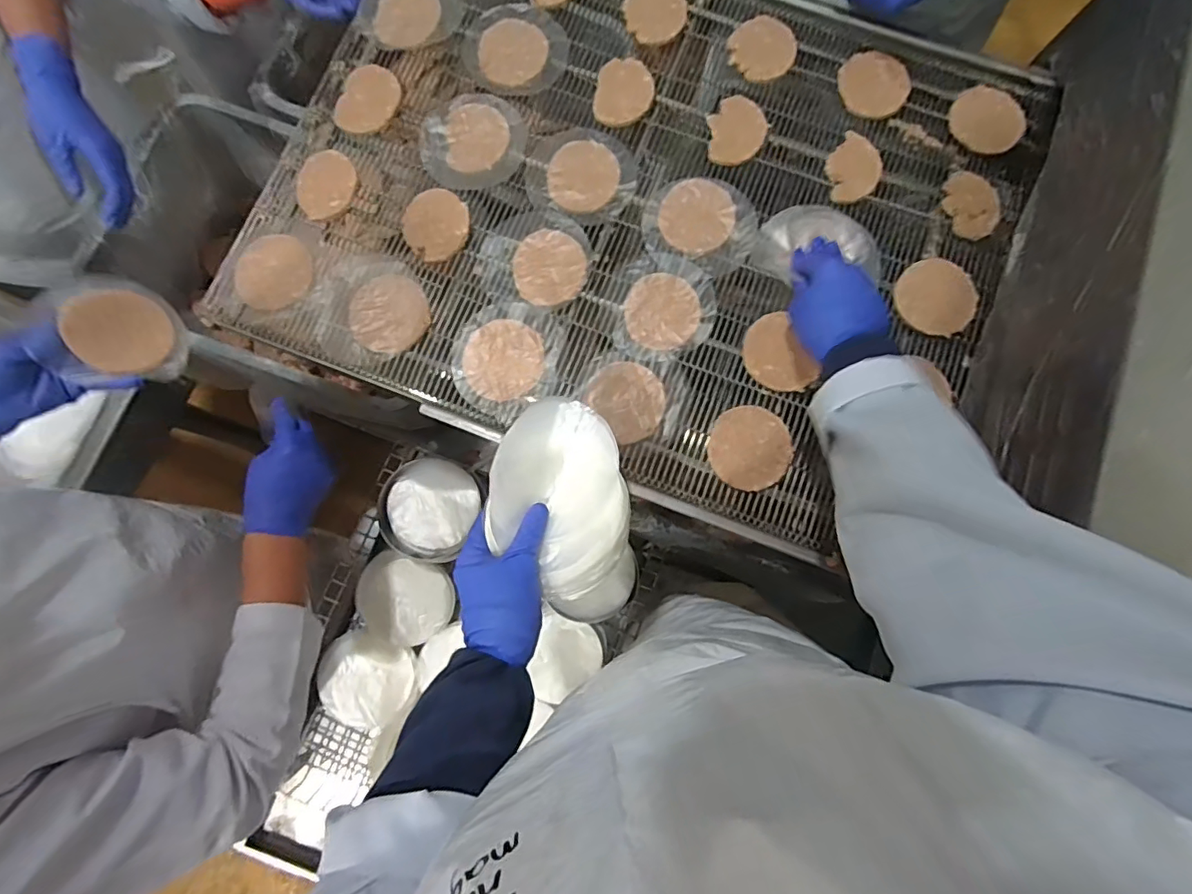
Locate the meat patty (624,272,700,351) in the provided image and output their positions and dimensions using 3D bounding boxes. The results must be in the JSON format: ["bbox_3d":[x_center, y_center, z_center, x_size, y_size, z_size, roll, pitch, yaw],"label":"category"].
[{"bbox_3d":[0.071,-0.146,0.581,0.078,0.007,0.084,0,80,0],"label":"meat patty"}]

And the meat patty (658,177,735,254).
[{"bbox_3d":[0.112,-0.256,0.599,0.081,0.009,0.081,0,80,0],"label":"meat patty"}]

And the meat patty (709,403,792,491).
[{"bbox_3d":[0.158,0.001,0.555,0.081,0.008,0.084,0,80,0],"label":"meat patty"}]

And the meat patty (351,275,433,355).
[{"bbox_3d":[-0.223,-0.145,0.582,0.080,0.004,0.083,0,80,0],"label":"meat patty"}]

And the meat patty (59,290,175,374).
[{"bbox_3d":[-0.482,-0.118,0.553,0.078,0.079,0.006,-23,35,-31],"label":"meat patty"}]

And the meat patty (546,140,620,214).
[{"bbox_3d":[-0.014,-0.304,0.608,0.077,0.004,0.083,3,80,0],"label":"meat patty"}]

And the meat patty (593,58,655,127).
[{"bbox_3d":[0.033,-0.408,0.622,0.066,0.008,0.080,7,80,1],"label":"meat patty"}]

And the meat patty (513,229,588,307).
[{"bbox_3d":[-0.050,-0.195,0.589,0.077,0.004,0.085,-15,80,-3],"label":"meat patty"}]

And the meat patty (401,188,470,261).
[{"bbox_3d":[-0.176,-0.248,0.597,0.078,0.007,0.071,0,80,0],"label":"meat patty"}]

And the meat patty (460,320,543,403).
[{"bbox_3d":[-0.098,-0.093,0.571,0.084,0.007,0.083,0,80,0],"label":"meat patty"}]

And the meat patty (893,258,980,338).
[{"bbox_3d":[0.366,-0.161,0.579,0.083,0.010,0.078,0,80,0],"label":"meat patty"}]

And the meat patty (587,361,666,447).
[{"bbox_3d":[0.035,-0.050,0.562,0.071,0.012,0.083,-33,82,-6],"label":"meat patty"}]

